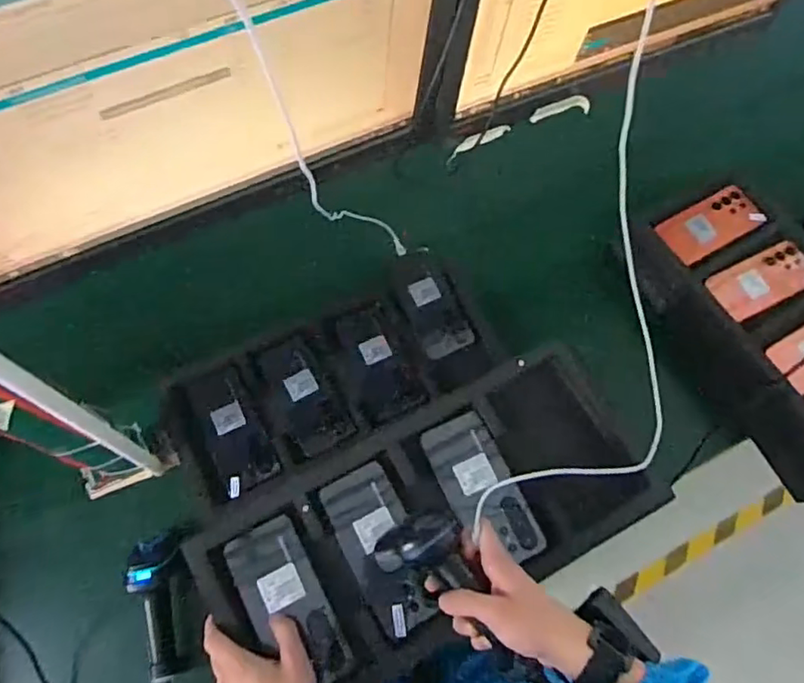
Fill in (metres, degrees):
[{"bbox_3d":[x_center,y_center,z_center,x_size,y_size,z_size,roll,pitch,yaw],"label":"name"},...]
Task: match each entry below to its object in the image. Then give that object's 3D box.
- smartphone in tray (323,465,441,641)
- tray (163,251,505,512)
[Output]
[{"bbox_3d":[-0.020,0.217,0.617,0.076,0.010,0.166,-25,70,-11],"label":"smartphone in tray"},{"bbox_3d":[-0.098,0.045,0.847,0.458,0.036,0.201,-26,70,-11],"label":"tray"}]

